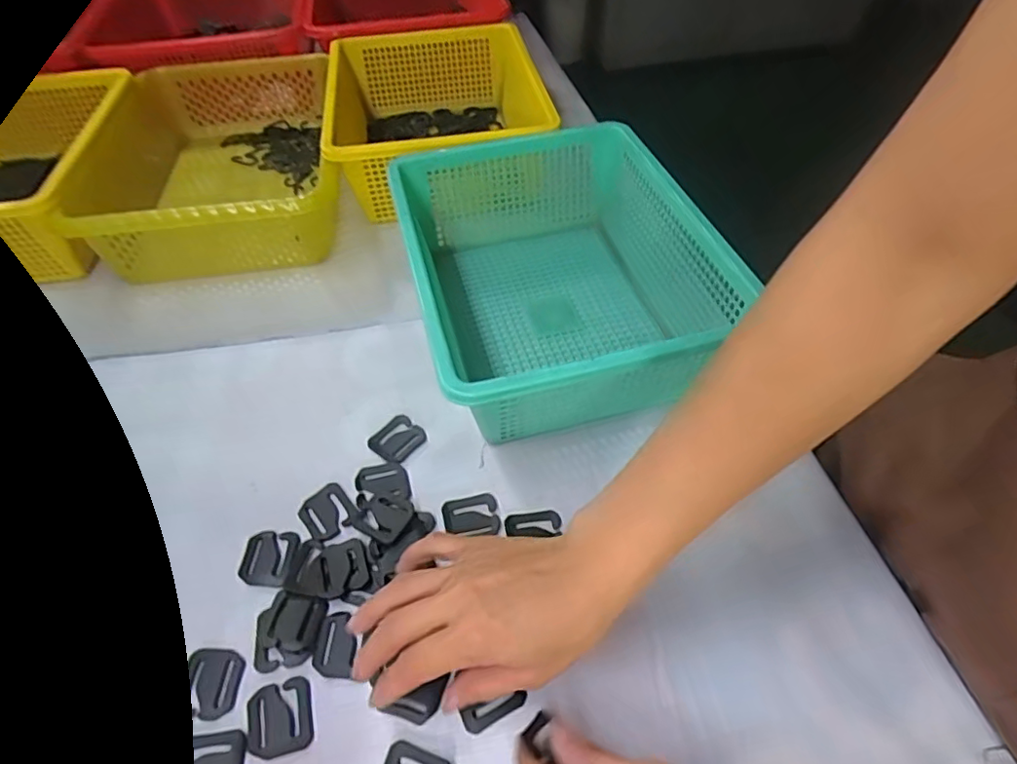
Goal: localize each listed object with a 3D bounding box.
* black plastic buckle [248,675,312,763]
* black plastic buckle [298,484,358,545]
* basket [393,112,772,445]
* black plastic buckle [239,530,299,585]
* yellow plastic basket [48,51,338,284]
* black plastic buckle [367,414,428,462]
[{"bbox_3d":[-0.133,0.195,0.333,0.036,0.004,0.038,-13,51,-9],"label":"black plastic buckle"},{"bbox_3d":[-0.131,0.094,0.416,0.035,0.007,0.039,-32,56,-23],"label":"black plastic buckle"},{"bbox_3d":[0.039,-0.092,0.502,0.237,0.103,0.300,-12,51,-9],"label":"basket"},{"bbox_3d":[-0.164,0.120,0.396,0.039,0.010,0.037,3,50,4],"label":"black plastic buckle"},{"bbox_3d":[-0.322,-0.238,0.649,0.272,0.112,0.347,-12,51,-8],"label":"yellow plastic basket"},{"bbox_3d":[-0.088,0.045,0.457,0.036,0.004,0.038,28,56,23],"label":"black plastic buckle"}]

